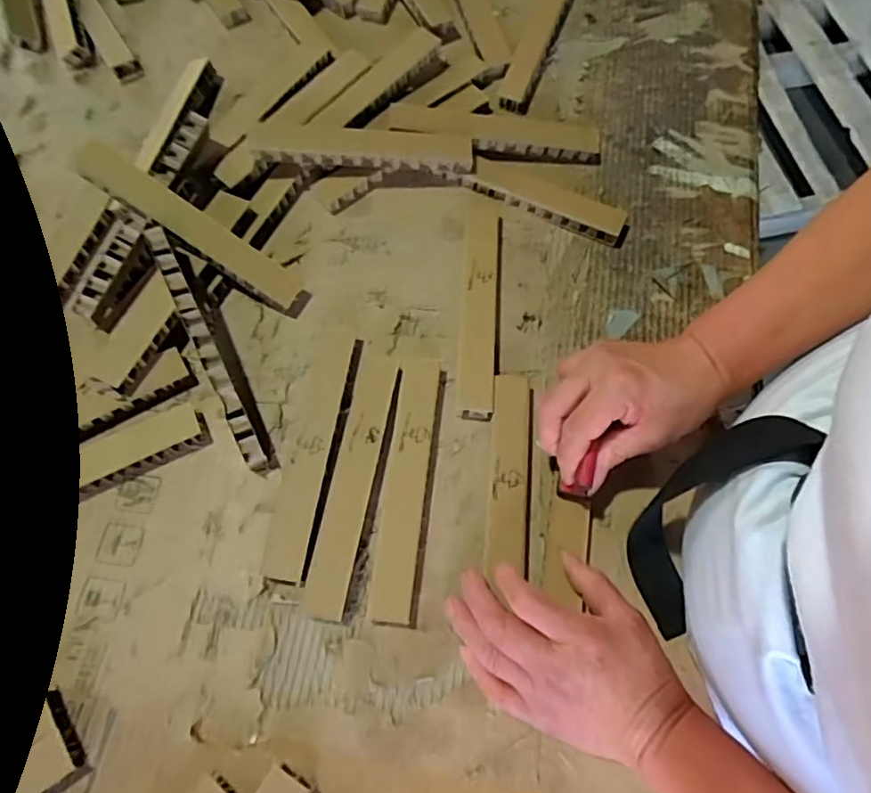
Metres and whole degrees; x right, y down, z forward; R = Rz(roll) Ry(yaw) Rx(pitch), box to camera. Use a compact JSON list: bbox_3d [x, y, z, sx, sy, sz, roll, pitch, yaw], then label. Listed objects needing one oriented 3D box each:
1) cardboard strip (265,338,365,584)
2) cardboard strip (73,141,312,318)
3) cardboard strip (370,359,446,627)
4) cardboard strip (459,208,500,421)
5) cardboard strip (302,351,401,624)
[{"bbox_3d":[-0.095,0.041,0.464,0.038,0.014,0.201,8,69,2],"label":"cardboard strip"},{"bbox_3d":[-0.199,-0.137,0.495,0.204,0.026,0.033,35,70,-15],"label":"cardboard strip"},{"bbox_3d":[-0.020,0.066,0.453,0.036,0.015,0.204,7,69,1],"label":"cardboard strip"},{"bbox_3d":[0.039,-0.085,0.515,0.032,0.016,0.216,4,69,0],"label":"cardboard strip"},{"bbox_3d":[-0.060,0.064,0.454,0.038,0.014,0.204,10,69,3],"label":"cardboard strip"}]

